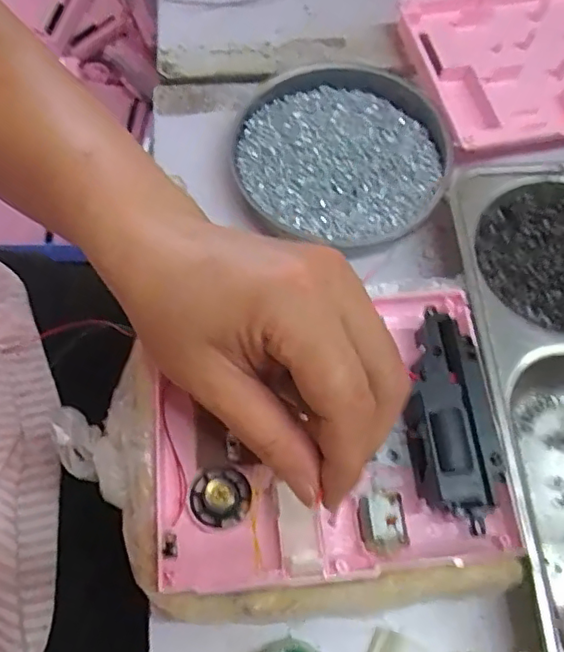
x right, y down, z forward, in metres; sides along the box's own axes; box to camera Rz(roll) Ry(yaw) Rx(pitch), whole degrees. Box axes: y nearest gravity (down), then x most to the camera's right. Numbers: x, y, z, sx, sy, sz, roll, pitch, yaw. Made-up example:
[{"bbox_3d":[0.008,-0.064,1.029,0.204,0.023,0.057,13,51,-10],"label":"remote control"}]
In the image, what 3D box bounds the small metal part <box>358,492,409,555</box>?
[{"bbox_3d":[0.045,0.088,0.263,0.019,0.010,0.023,-5,68,-2],"label":"small metal part"}]

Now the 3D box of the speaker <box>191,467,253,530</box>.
[{"bbox_3d":[-0.028,0.079,0.272,0.027,0.014,0.026,0,68,0],"label":"speaker"}]

